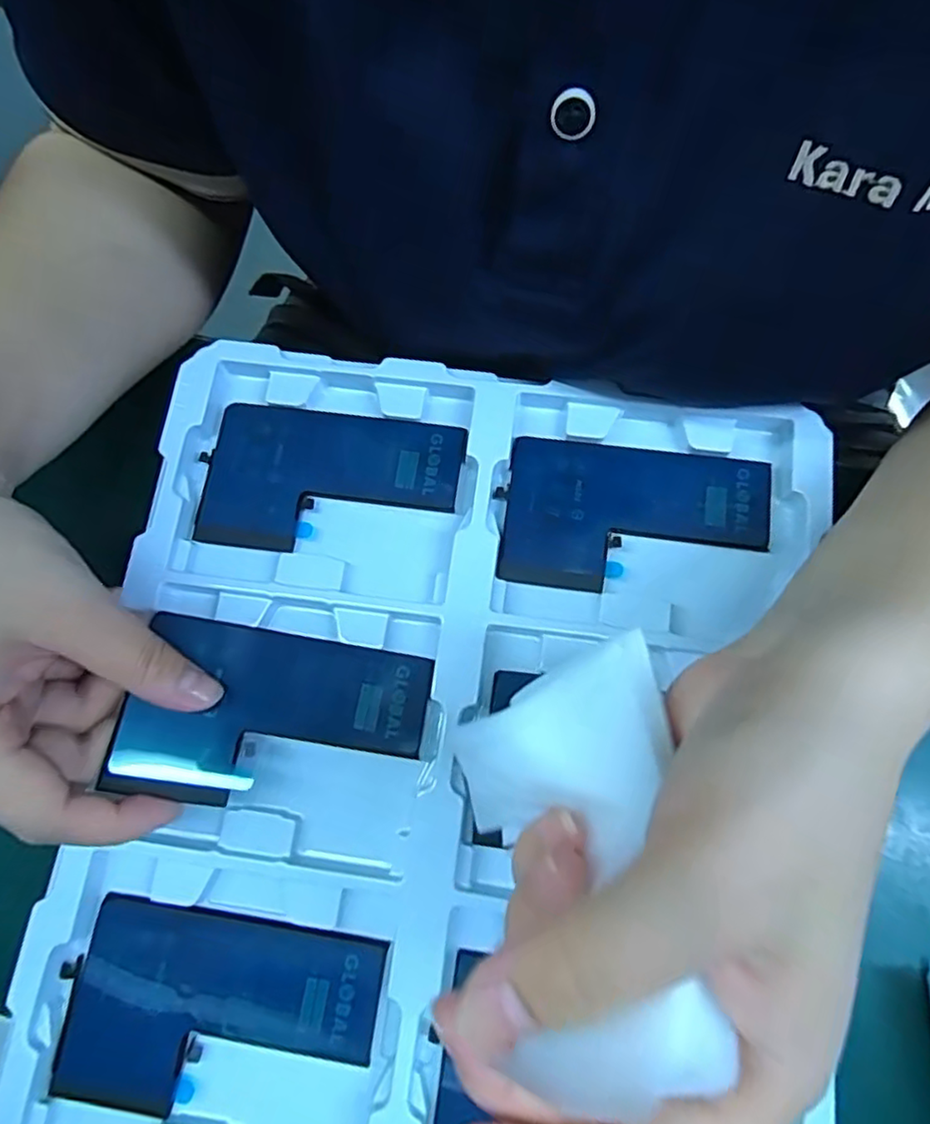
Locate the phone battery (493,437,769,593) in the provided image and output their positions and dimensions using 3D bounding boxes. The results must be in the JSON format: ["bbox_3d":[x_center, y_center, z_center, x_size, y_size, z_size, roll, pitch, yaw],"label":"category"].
[{"bbox_3d":[0.070,-0.018,0.269,0.107,0.007,0.064,8,78,4],"label":"phone battery"}]

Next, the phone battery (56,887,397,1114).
[{"bbox_3d":[-0.088,0.163,0.230,0.109,0.004,0.064,8,78,4],"label":"phone battery"}]

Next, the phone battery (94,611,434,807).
[{"bbox_3d":[-0.069,0.059,0.240,0.105,0.007,0.064,11,70,-8],"label":"phone battery"}]

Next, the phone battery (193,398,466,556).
[{"bbox_3d":[-0.059,-0.035,0.278,0.109,0.004,0.064,5,78,4],"label":"phone battery"}]

